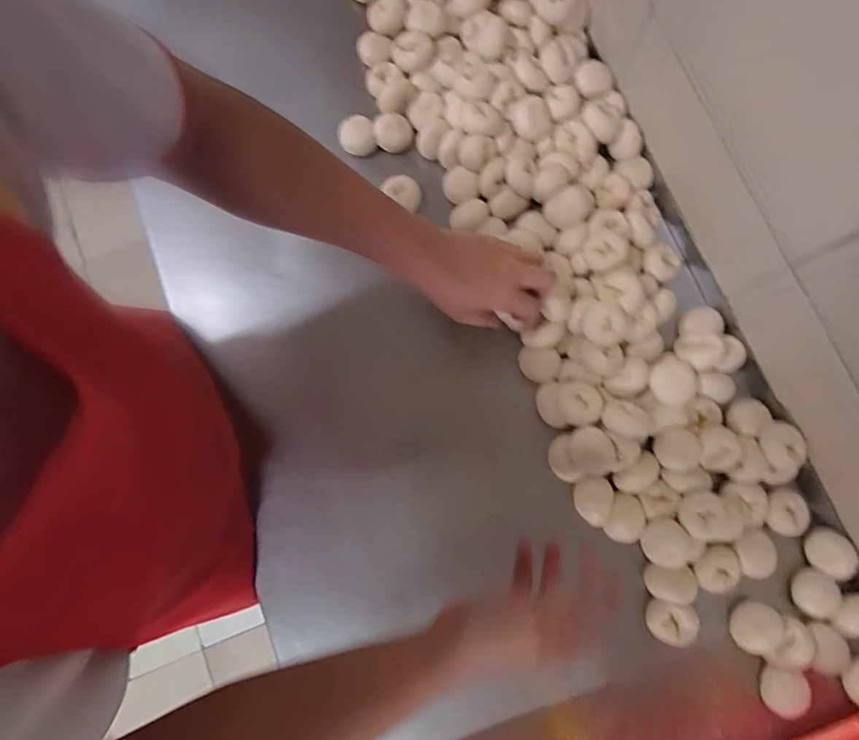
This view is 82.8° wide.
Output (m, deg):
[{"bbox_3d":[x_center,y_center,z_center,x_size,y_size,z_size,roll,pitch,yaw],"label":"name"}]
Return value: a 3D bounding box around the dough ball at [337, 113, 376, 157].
[{"bbox_3d":[-0.093,-0.298,0.612,0.046,0.030,0.040,-7,80,0],"label":"dough ball"}]

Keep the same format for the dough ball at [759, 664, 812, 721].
[{"bbox_3d":[0.363,0.329,0.496,0.038,0.025,0.045,27,81,6],"label":"dough ball"}]

